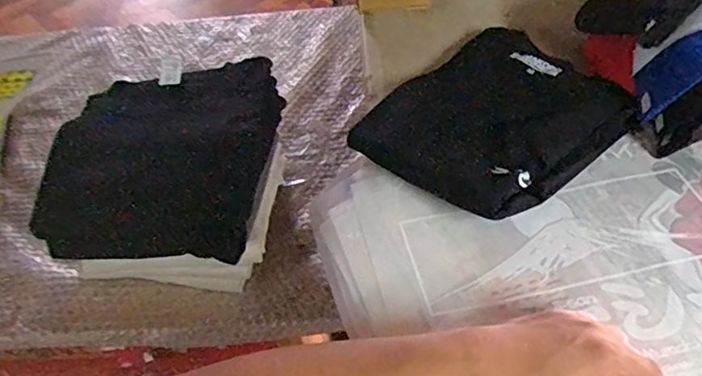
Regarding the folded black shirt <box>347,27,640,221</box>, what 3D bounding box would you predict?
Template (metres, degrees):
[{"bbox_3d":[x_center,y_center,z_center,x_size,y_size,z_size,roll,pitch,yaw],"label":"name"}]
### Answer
[{"bbox_3d":[0.161,-0.080,0.606,0.257,0.041,0.205,-38,55,-26],"label":"folded black shirt"}]

